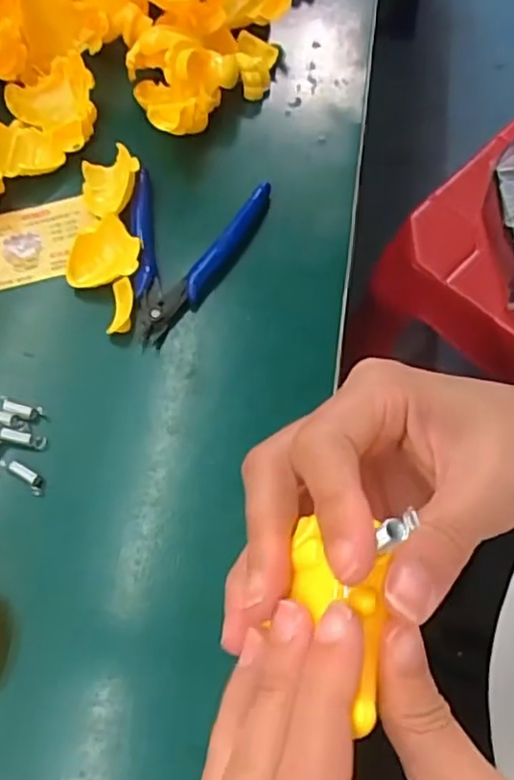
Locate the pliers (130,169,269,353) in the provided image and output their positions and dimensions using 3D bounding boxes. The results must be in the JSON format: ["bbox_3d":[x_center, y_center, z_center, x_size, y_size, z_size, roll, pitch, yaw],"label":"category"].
[{"bbox_3d":[-0.042,-0.076,0.374,0.076,0.013,0.115,10,66,7],"label":"pliers"}]

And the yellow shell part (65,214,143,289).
[{"bbox_3d":[-0.088,-0.078,0.371,0.042,0.012,0.037,-12,65,-3],"label":"yellow shell part"}]

